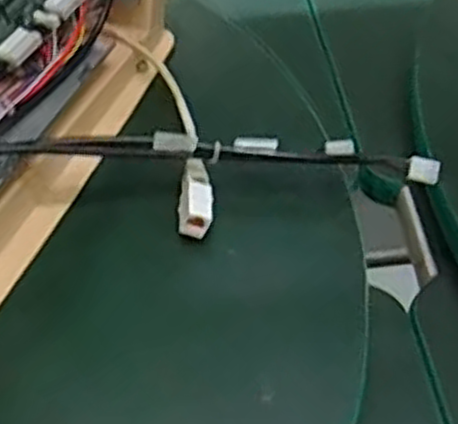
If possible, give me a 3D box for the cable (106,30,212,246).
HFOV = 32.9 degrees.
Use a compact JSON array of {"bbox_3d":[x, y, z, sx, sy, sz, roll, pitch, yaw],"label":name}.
[{"bbox_3d":[-0.040,-0.057,0.510,0.036,0.034,0.178,-16,52,-12],"label":"cable"}]

